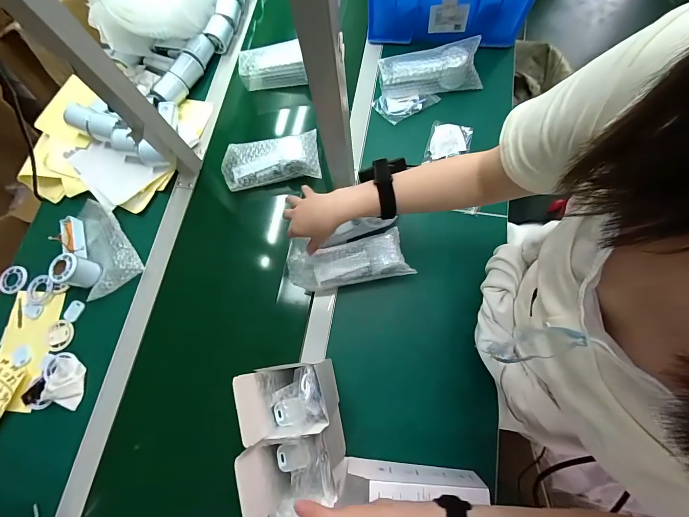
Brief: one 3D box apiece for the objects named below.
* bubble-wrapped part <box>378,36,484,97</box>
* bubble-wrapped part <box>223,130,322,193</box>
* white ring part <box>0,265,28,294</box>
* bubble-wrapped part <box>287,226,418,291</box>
[{"bbox_3d":[0.182,-0.400,0.677,0.214,0.076,0.074,-7,73,-2],"label":"bubble-wrapped part"},{"bbox_3d":[-0.150,-0.201,0.645,0.194,0.047,0.091,-6,73,-2],"label":"bubble-wrapped part"},{"bbox_3d":[-0.681,0.043,0.649,0.049,0.011,0.057,20,74,6],"label":"white ring part"},{"bbox_3d":[0.008,0.005,0.549,0.204,0.046,0.078,-12,73,-4],"label":"bubble-wrapped part"}]

